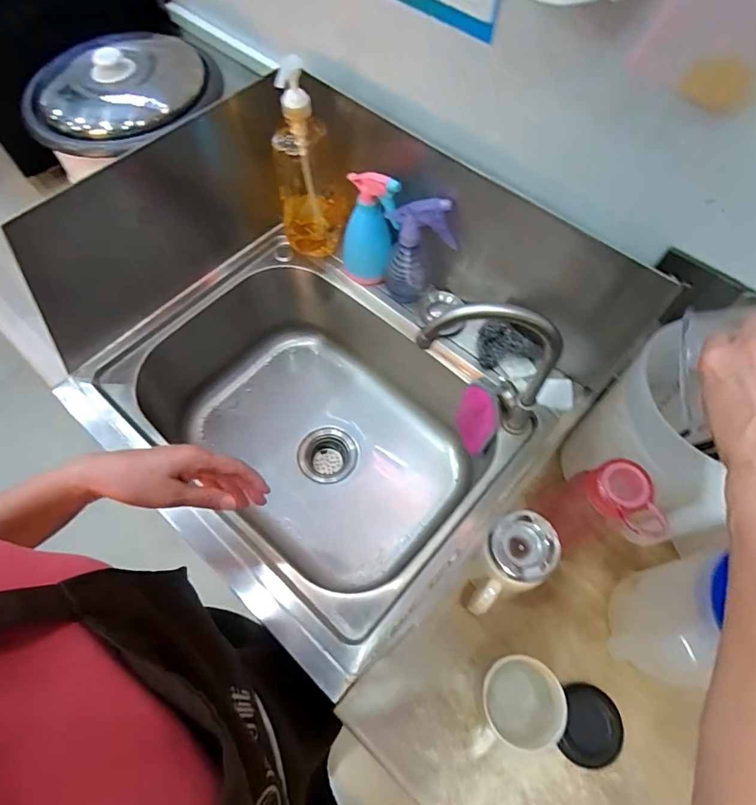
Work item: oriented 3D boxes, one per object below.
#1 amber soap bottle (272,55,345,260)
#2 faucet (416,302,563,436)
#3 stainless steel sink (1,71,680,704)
[{"bbox_3d":[-0.108,-0.354,0.736,0.098,0.267,0.080,-10,64,-6],"label":"amber soap bottle"},{"bbox_3d":[0.140,-0.049,0.605,0.179,0.251,0.050,12,64,5],"label":"faucet"},{"bbox_3d":[-0.091,-0.081,0.750,0.692,0.452,0.576,40,69,17],"label":"stainless steel sink"}]

